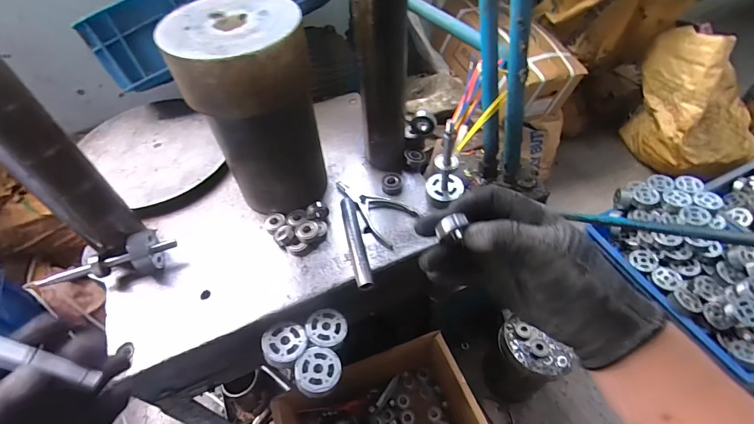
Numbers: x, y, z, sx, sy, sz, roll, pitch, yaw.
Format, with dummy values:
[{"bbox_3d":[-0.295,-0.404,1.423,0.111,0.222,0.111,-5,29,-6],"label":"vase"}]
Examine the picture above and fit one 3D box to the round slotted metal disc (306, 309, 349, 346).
[{"bbox_3d":[-0.063,0.146,0.487,0.050,0.010,0.049,-2,51,2],"label":"round slotted metal disc"}]

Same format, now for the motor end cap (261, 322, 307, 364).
[{"bbox_3d":[-0.112,0.157,0.464,0.050,0.014,0.049,-2,51,2],"label":"motor end cap"}]

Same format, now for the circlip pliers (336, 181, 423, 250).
[{"bbox_3d":[-0.010,-0.007,0.553,0.133,0.016,0.069,32,60,26],"label":"circlip pliers"}]

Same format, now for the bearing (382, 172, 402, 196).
[{"bbox_3d":[0.023,-0.043,0.584,0.029,0.015,0.036,1,51,4],"label":"bearing"}]

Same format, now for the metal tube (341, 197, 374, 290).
[{"bbox_3d":[-0.028,0.039,0.514,0.022,0.018,0.145,-11,51,-5],"label":"metal tube"}]

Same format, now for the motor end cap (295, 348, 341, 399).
[{"bbox_3d":[-0.069,0.186,0.449,0.052,0.013,0.055,-2,51,2],"label":"motor end cap"}]

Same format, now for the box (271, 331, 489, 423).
[{"bbox_3d":[0.008,0.390,0.676,0.307,0.210,0.179,-19,53,-12],"label":"box"}]

